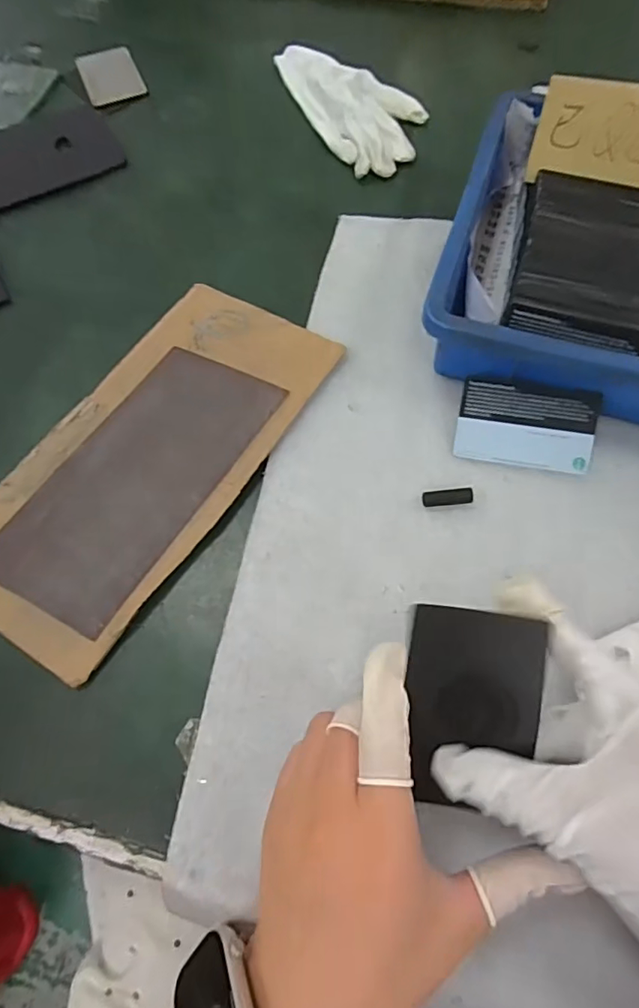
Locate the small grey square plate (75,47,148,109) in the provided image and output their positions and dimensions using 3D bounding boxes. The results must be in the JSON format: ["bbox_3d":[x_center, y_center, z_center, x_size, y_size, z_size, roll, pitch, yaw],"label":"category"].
[{"bbox_3d":[-0.211,-0.433,0.537,0.056,0.004,0.093,-22,67,-7],"label":"small grey square plate"}]

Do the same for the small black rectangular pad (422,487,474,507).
[{"bbox_3d":[0.080,-0.004,0.332,0.030,0.010,0.009,-1,66,2],"label":"small black rectangular pad"}]

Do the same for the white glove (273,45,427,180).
[{"bbox_3d":[0.031,-0.380,0.496,0.093,0.026,0.195,-29,69,-10],"label":"white glove"}]

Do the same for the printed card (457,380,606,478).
[{"bbox_3d":[0.133,-0.051,0.341,0.085,0.005,0.053,9,95,5],"label":"printed card"}]

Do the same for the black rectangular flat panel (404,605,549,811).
[{"bbox_3d":[0.062,0.080,0.210,0.050,0.009,0.076,3,96,7],"label":"black rectangular flat panel"}]

